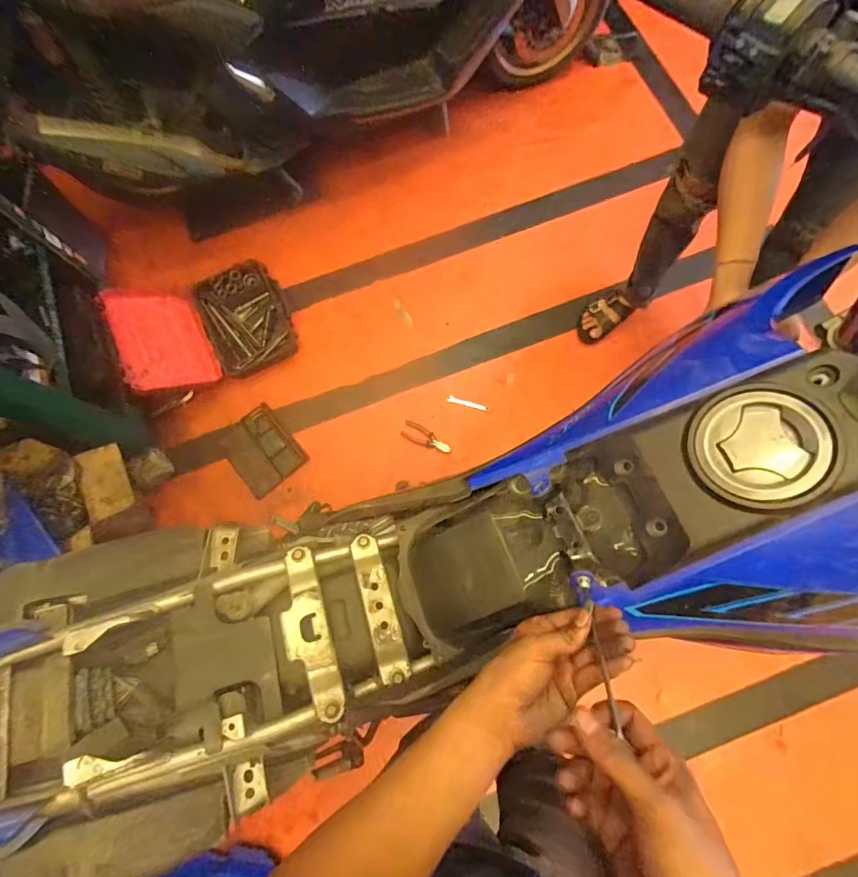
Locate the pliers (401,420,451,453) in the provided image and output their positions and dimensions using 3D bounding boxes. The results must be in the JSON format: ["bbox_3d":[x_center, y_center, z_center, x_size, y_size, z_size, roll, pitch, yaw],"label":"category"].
[{"bbox_3d":[-0.009,0.000,1.362,0.161,0.022,0.053,28,77,9],"label":"pliers"}]

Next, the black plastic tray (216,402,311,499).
[{"bbox_3d":[-0.529,0.034,1.389,0.196,0.036,0.240,-41,77,-9],"label":"black plastic tray"}]

